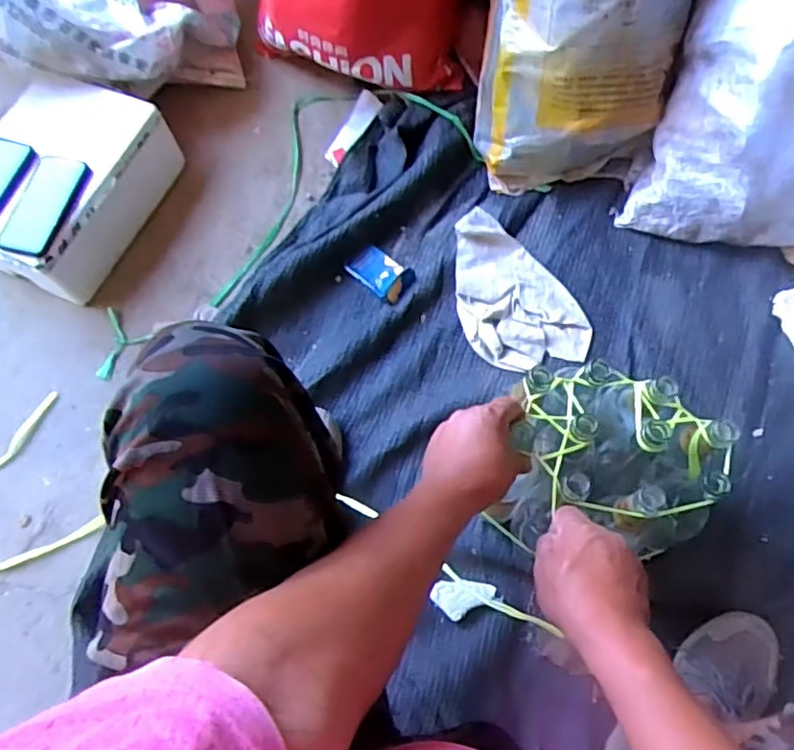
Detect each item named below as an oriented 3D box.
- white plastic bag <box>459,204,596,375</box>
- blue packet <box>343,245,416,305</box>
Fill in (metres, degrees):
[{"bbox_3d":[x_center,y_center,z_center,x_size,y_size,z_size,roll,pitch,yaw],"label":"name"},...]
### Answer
[{"bbox_3d":[0.178,-0.140,0.958,0.183,0.047,0.265,-13,69,-3],"label":"white plastic bag"},{"bbox_3d":[-0.024,-0.158,0.991,0.103,0.014,0.065,39,75,15],"label":"blue packet"}]

